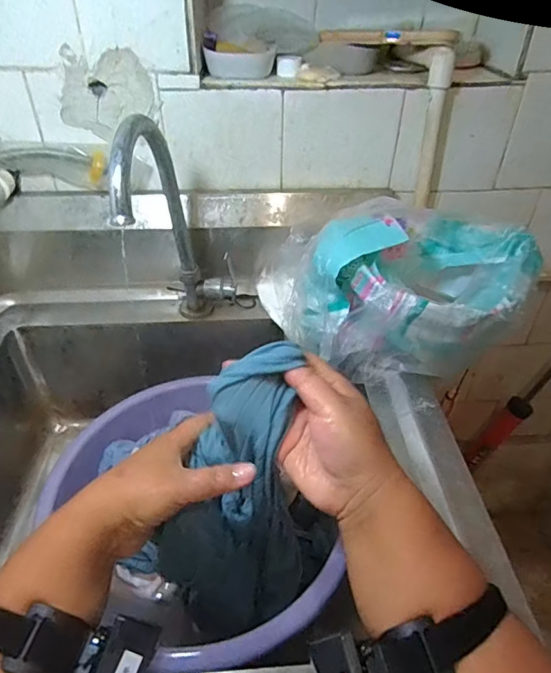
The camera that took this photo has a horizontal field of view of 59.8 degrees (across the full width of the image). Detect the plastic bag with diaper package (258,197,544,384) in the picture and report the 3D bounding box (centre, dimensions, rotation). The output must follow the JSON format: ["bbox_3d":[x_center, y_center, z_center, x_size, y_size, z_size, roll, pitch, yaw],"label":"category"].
[{"bbox_3d":[0.134,-0.051,0.570,0.296,0.165,0.165,-1,40,-2],"label":"plastic bag with diaper package"}]

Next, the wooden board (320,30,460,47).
[{"bbox_3d":[0.135,-0.361,0.578,0.163,0.018,0.024,16,43,17],"label":"wooden board"}]

